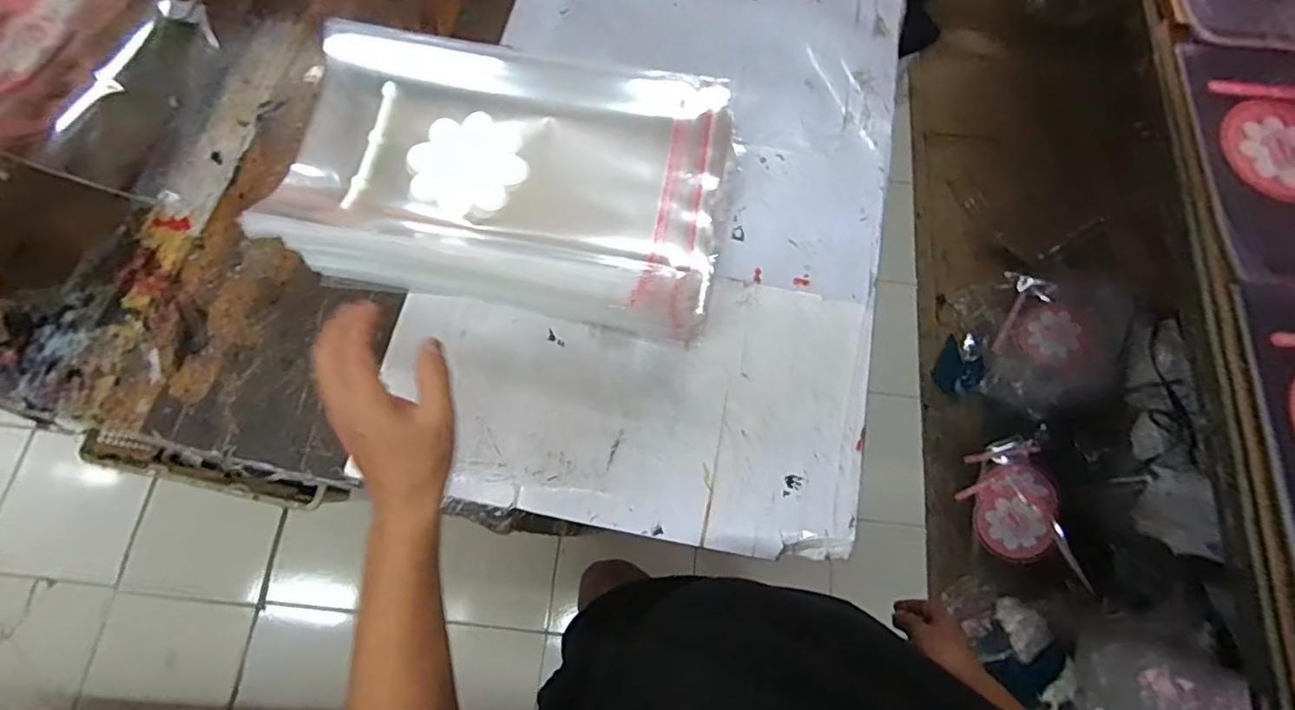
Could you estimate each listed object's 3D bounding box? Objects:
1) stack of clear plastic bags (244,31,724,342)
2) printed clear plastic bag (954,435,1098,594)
[{"bbox_3d":[-0.135,-0.182,0.587,0.426,0.068,0.273,11,72,1],"label":"stack of clear plastic bags"},{"bbox_3d":[0.816,0.334,1.273,0.190,0.105,0.299,-8,73,-5],"label":"printed clear plastic bag"}]

